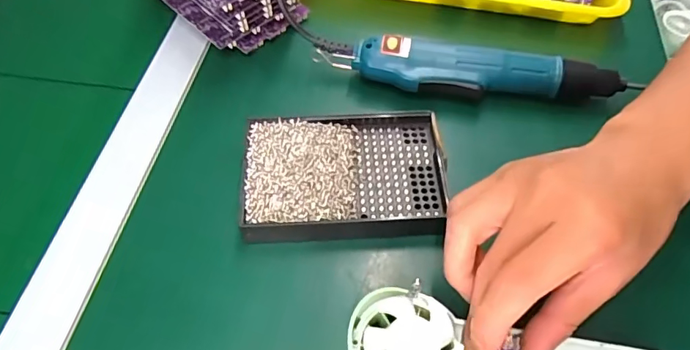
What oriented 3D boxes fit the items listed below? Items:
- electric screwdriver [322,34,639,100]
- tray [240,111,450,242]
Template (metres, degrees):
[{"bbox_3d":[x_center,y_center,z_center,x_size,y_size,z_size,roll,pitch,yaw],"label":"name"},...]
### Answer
[{"bbox_3d":[0.101,-0.081,0.383,0.249,0.035,0.041,5,57,3],"label":"electric screwdriver"},{"bbox_3d":[0.000,-0.003,0.335,0.136,0.025,0.091,-2,57,-2],"label":"tray"}]

